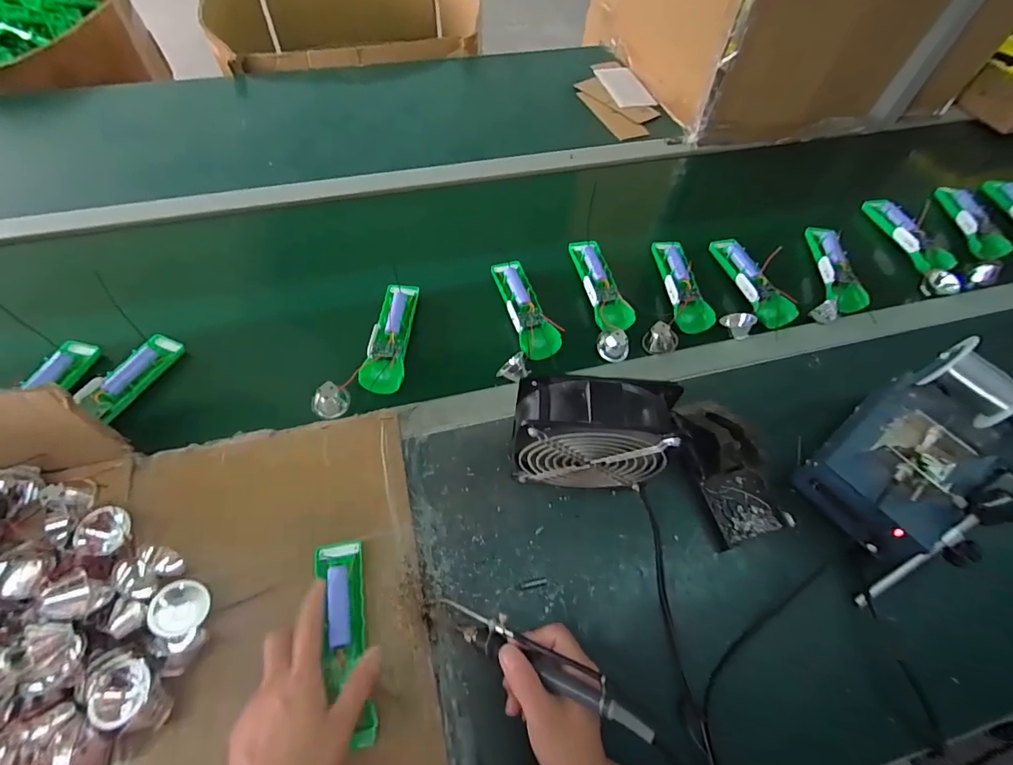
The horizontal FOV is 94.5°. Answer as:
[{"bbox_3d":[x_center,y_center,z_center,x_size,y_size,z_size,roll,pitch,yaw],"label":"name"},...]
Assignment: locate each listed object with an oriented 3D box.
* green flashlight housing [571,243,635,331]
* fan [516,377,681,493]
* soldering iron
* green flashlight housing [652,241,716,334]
[{"bbox_3d":[0.129,-0.137,0.658,0.046,0.029,0.164,-12,61,-9],"label":"green flashlight housing"},{"bbox_3d":[0.080,0.052,0.466,0.143,0.145,0.067,3,59,-1],"label":"fan"},{"bbox_3d":[0.017,0.211,0.361,0.192,0.014,0.026,15,58,30],"label":"soldering iron"},{"bbox_3d":[0.244,-0.142,0.656,0.041,0.022,0.162,-3,60,-4],"label":"green flashlight housing"}]

